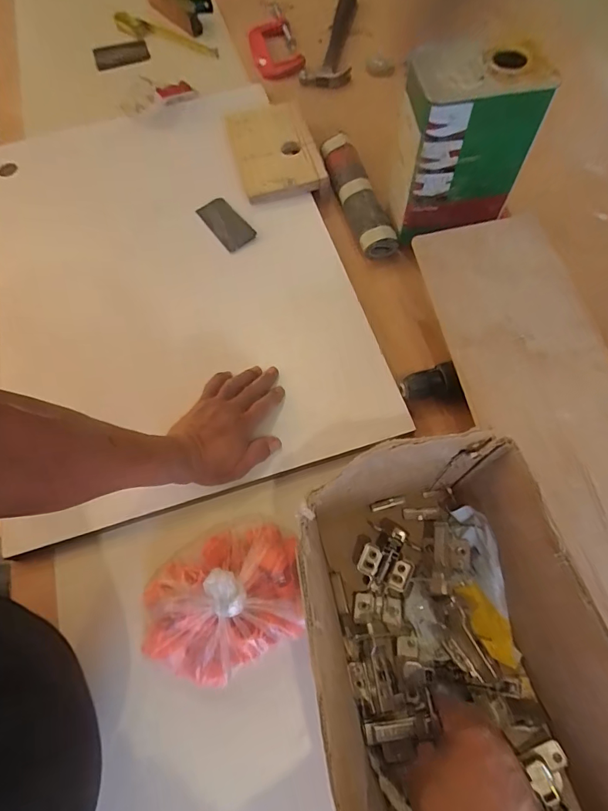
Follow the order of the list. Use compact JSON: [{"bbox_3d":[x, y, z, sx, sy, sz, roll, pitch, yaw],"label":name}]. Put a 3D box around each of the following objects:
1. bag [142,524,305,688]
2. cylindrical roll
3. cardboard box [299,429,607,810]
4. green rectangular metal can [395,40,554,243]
[{"bbox_3d":[-0.084,0.198,0.444,0.183,0.094,0.133,-29,68,-10],"label":"bag"},{"bbox_3d":[0.081,-0.342,0.704,0.054,0.043,0.246,-16,67,-5],"label":"cylindrical roll"},{"bbox_3d":[0.134,0.280,0.355,0.210,0.181,0.461,-14,67,-4],"label":"cardboard box"},{"bbox_3d":[0.207,-0.341,0.590,0.165,0.206,0.103,-5,66,0],"label":"green rectangular metal can"}]

